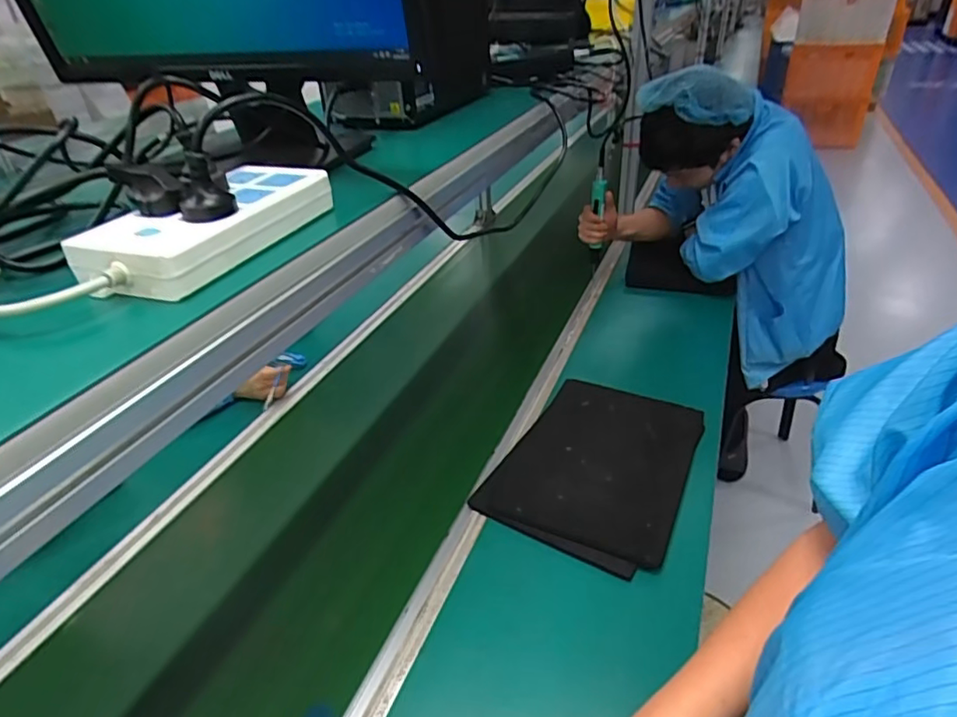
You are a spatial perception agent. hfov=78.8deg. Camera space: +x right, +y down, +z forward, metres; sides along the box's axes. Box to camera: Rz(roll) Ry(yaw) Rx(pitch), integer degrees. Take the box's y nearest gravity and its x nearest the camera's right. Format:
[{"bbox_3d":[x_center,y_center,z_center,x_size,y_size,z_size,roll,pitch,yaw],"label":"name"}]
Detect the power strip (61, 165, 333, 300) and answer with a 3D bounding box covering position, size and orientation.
[{"bbox_3d":[-0.203,-0.105,0.449,0.106,0.033,0.196,6,34,15],"label":"power strip"}]

